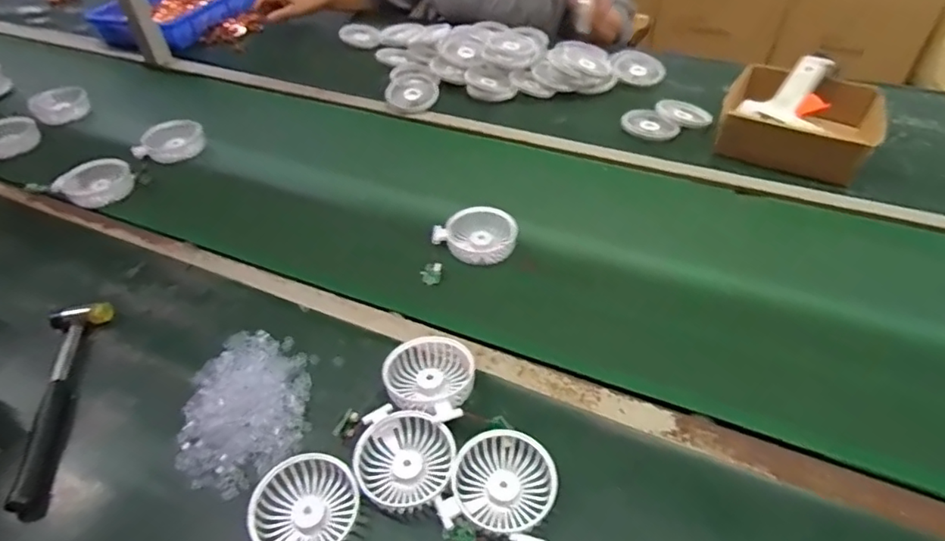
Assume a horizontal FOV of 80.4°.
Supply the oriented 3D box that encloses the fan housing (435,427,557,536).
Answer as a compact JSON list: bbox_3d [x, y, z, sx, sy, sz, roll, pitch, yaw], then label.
[{"bbox_3d":[0.026,0.190,0.496,0.087,0.031,0.094,17,45,19],"label":"fan housing"}]

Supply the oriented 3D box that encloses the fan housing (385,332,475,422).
[{"bbox_3d":[-0.042,0.109,0.580,0.091,0.039,0.108,12,44,15],"label":"fan housing"}]

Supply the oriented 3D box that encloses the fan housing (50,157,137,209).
[{"bbox_3d":[-0.598,-0.139,0.886,0.102,0.035,0.112,-34,51,-30],"label":"fan housing"}]

